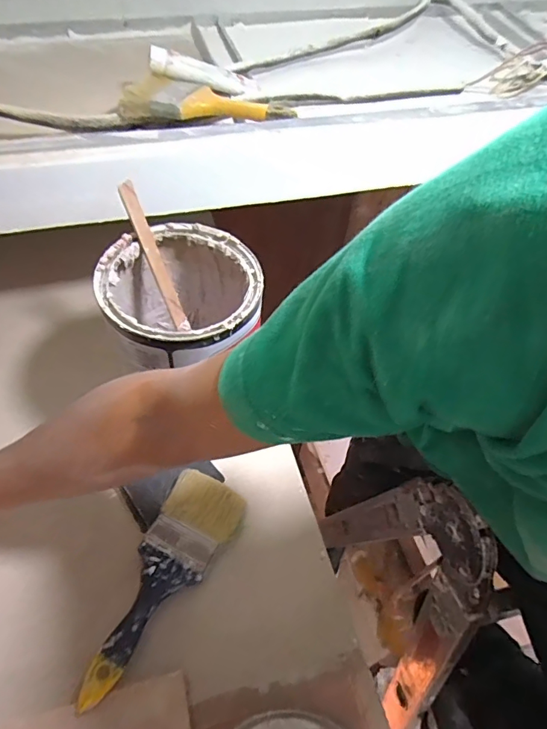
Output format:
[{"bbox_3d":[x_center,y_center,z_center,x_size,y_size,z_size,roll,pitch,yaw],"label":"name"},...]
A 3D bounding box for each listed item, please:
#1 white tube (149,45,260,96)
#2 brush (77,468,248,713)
[{"bbox_3d":[-0.093,-0.400,0.652,0.152,0.033,0.031,-1,52,-27],"label":"white tube"},{"bbox_3d":[-0.111,0.214,0.470,0.080,0.036,0.228,24,55,13],"label":"brush"}]

